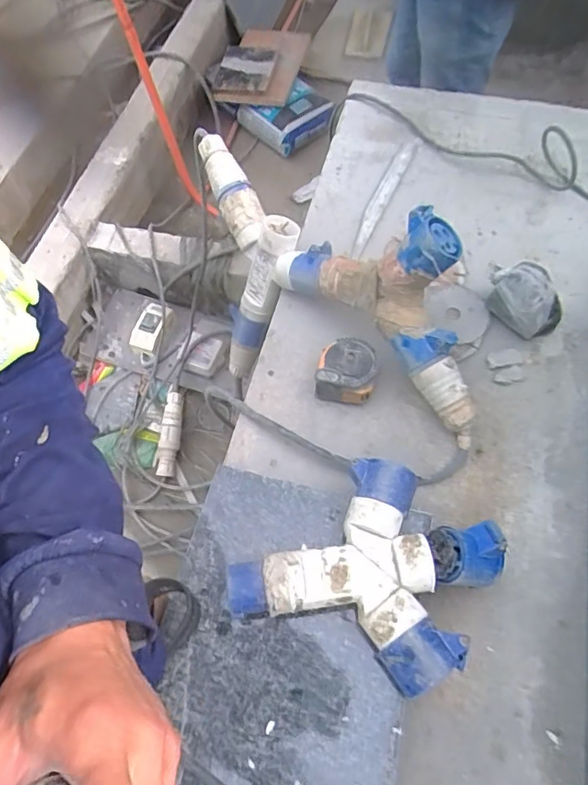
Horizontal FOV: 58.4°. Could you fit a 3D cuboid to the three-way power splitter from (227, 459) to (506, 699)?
[{"bbox_3d":[0.066,0.157,0.461,0.190,0.055,0.178,29,68,17],"label":"three-way power splitter"}]

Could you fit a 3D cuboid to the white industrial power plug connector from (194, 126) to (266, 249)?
[{"bbox_3d":[-0.087,-0.272,0.699,0.049,0.049,0.176,-24,82,-11],"label":"white industrial power plug connector"}]

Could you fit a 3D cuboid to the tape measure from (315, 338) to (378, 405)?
[{"bbox_3d":[0.060,-0.024,0.596,0.063,0.041,0.063,9,63,8],"label":"tape measure"}]

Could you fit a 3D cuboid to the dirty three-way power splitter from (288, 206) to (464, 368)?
[{"bbox_3d":[0.088,-0.129,0.576,0.083,0.151,0.227,-40,68,-18],"label":"dirty three-way power splitter"}]

